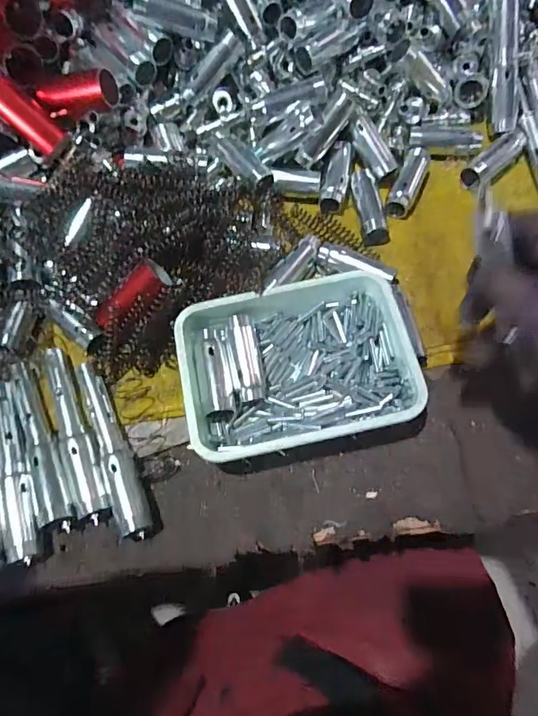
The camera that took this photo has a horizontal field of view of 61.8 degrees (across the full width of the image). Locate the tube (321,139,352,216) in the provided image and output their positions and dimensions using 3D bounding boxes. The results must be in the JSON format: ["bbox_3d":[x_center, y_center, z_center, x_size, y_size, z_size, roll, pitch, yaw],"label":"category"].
[{"bbox_3d":[0.064,-0.175,0.427,0.023,0.017,0.075,11,71,7],"label":"tube"}]

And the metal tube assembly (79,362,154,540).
[{"bbox_3d":[-0.119,0.067,0.344,0.021,0.027,0.141,-22,71,-5],"label":"metal tube assembly"}]

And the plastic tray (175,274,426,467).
[{"bbox_3d":[0.023,0.003,0.353,0.180,0.035,0.134,-13,70,-2],"label":"plastic tray"}]

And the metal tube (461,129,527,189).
[{"bbox_3d":[0.219,-0.194,0.434,0.074,0.018,0.025,-41,74,-12],"label":"metal tube"}]

